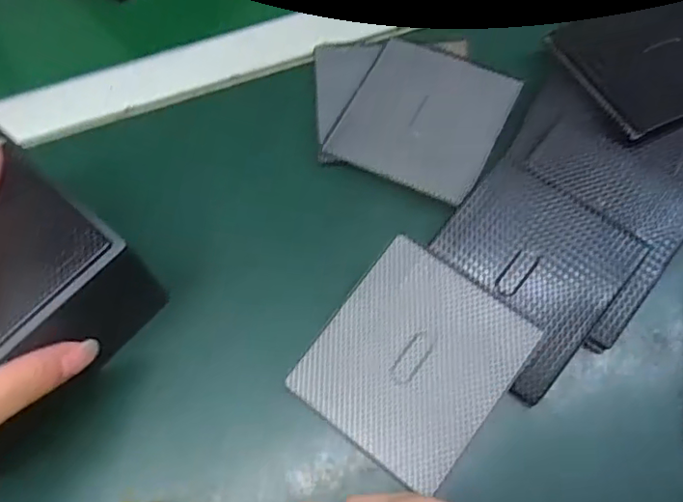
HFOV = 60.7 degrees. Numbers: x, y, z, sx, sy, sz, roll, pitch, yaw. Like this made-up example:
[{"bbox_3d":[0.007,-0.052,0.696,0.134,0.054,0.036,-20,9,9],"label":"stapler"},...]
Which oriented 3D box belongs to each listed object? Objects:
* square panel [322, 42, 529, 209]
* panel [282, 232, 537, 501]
[{"bbox_3d":[0.056,-0.090,0.380,0.097,0.011,0.106,24,70,15],"label":"square panel"},{"bbox_3d":[0.040,0.059,0.322,0.098,0.004,0.108,36,79,15],"label":"panel"}]

